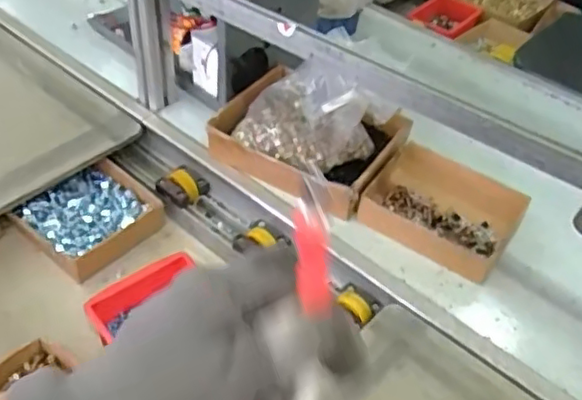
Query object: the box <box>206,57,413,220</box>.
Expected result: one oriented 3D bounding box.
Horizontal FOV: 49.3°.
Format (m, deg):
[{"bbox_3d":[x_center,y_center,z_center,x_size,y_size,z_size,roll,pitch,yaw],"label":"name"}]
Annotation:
[{"bbox_3d":[0.026,-0.107,0.823,0.220,0.122,0.171,27,48,20],"label":"box"}]

